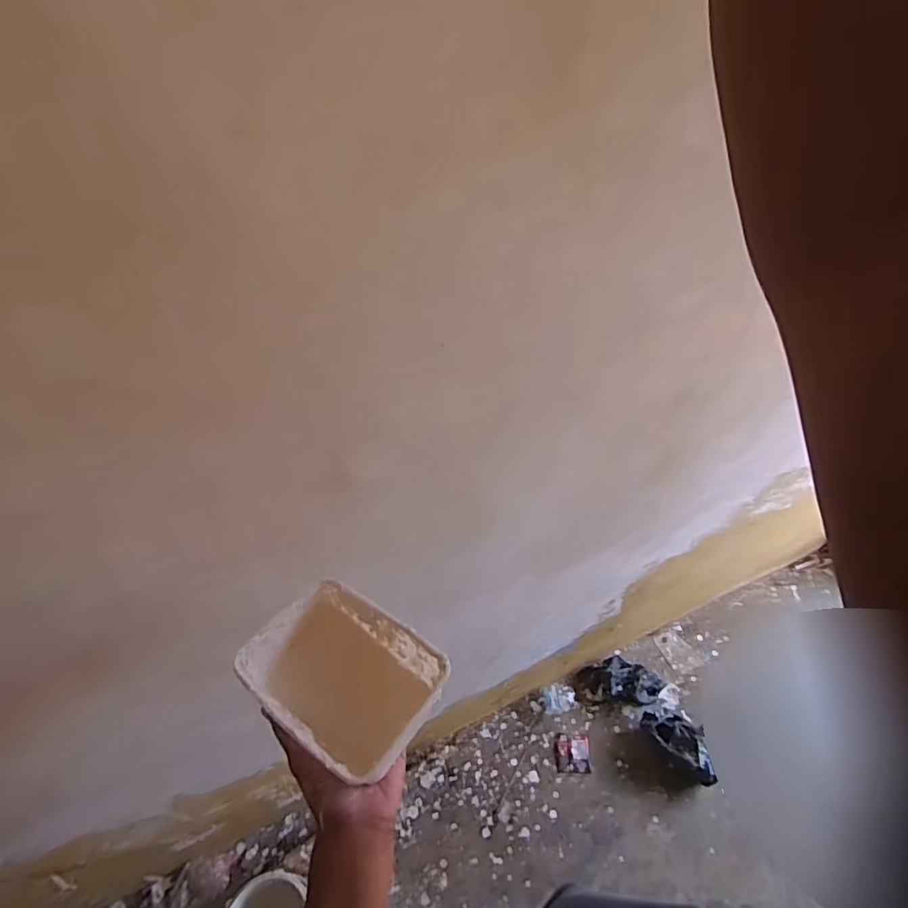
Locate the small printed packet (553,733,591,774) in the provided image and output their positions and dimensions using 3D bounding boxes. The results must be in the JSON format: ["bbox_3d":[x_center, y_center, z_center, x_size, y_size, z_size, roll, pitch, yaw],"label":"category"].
[{"bbox_3d":[0.319,0.810,1.368,0.097,0.005,0.088,5,57,-3],"label":"small printed packet"}]

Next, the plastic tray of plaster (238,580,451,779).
[{"bbox_3d":[-0.101,0.204,0.466,0.161,0.083,0.120,31,53,26],"label":"plastic tray of plaster"}]

